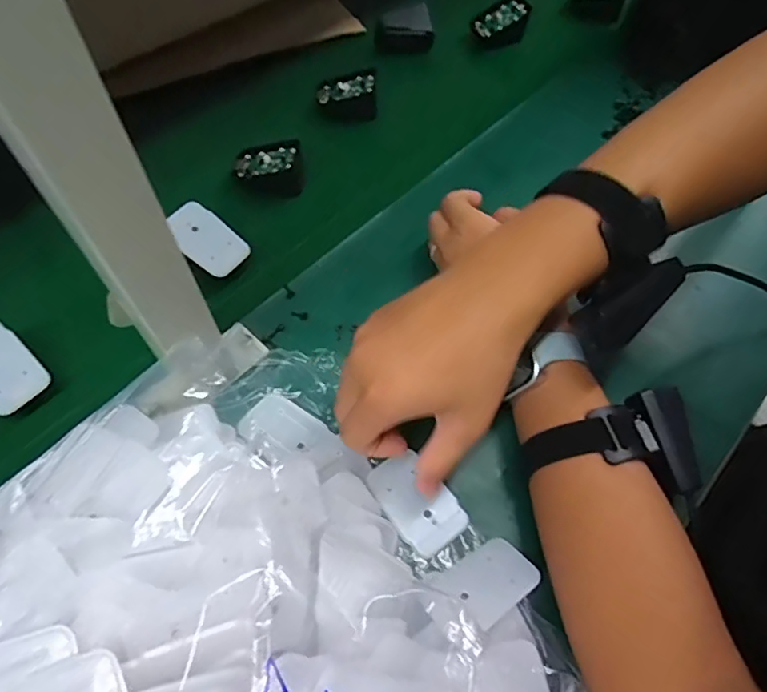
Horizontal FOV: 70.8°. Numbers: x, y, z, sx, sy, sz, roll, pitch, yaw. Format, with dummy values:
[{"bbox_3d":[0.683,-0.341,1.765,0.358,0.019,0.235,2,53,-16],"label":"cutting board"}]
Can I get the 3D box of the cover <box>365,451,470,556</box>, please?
[{"bbox_3d":[0.023,0.104,0.366,0.043,0.004,0.066,-32,65,-19],"label":"cover"}]

